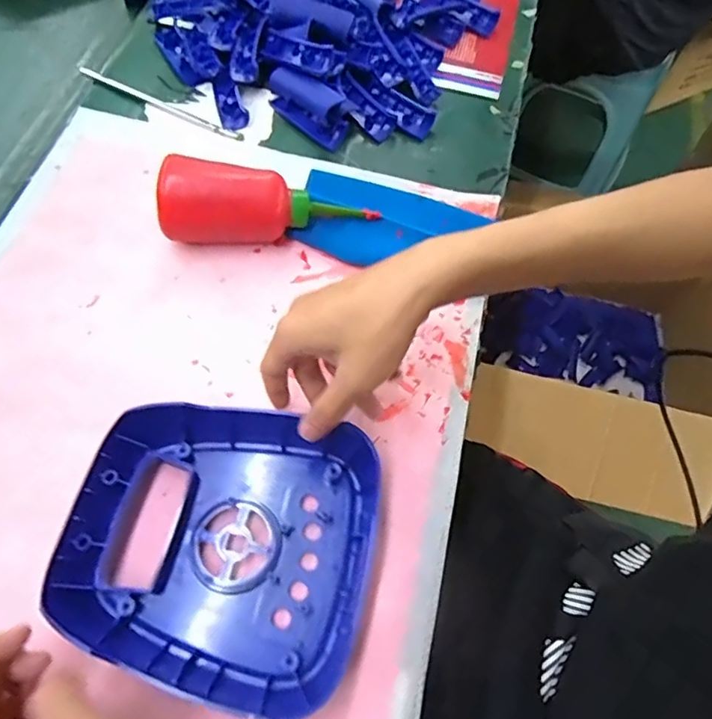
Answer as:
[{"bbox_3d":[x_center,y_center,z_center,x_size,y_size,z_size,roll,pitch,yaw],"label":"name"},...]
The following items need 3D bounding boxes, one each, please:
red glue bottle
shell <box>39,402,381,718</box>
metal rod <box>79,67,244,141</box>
[{"bbox_3d":[-0.070,-0.126,0.455,0.170,0.056,0.047,0,63,-14],"label":"red glue bottle"},{"bbox_3d":[-0.081,0.108,0.348,0.178,0.041,0.166,13,65,6],"label":"shell"},{"bbox_3d":[-0.187,-0.244,0.532,0.184,0.005,0.011,28,65,8],"label":"metal rod"}]

